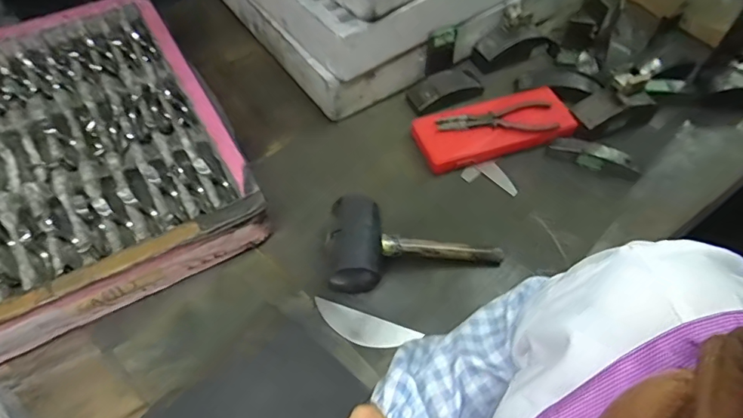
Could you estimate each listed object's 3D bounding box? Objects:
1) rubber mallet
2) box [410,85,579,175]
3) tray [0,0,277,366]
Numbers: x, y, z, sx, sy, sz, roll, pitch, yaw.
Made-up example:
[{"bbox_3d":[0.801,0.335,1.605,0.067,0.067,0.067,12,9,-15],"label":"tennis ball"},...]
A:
[{"bbox_3d":[0.055,0.055,0.670,0.228,0.060,0.112,6,54,-13],"label":"rubber mallet"},{"bbox_3d":[0.199,-0.136,0.803,0.260,0.030,0.102,-16,57,-11],"label":"box"},{"bbox_3d":[-0.499,-0.069,0.699,0.546,0.067,0.566,-27,59,-18],"label":"tray"}]

